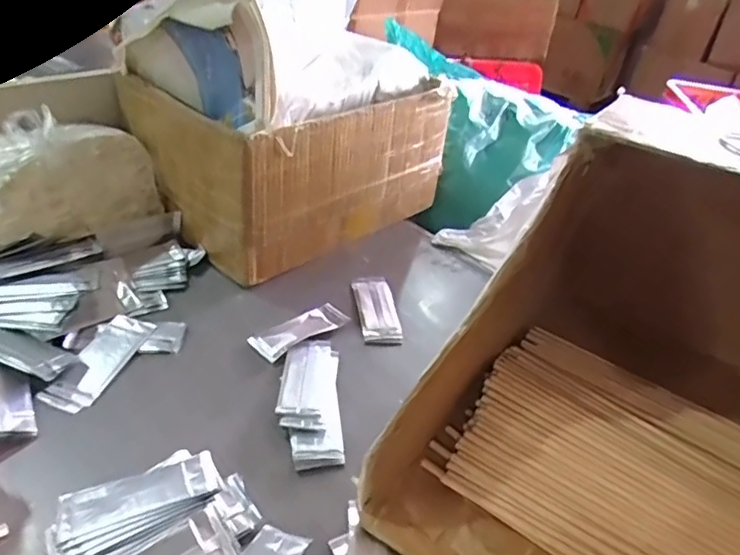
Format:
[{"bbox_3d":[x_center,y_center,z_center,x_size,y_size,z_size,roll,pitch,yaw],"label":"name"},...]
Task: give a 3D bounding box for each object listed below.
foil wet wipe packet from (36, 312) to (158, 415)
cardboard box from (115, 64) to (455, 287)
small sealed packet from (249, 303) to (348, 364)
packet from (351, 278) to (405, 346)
[{"bbox_3d":[-0.292,0.087,0.595,0.053,0.004,0.130,14,37,8],"label":"foil wet wipe packet"},{"bbox_3d":[-0.102,-0.200,0.832,0.407,0.203,0.269,-25,47,-36],"label":"cardboard box"},{"bbox_3d":[-0.086,0.064,0.674,0.120,0.010,0.051,-24,47,-35],"label":"small sealed packet"},{"bbox_3d":[0.009,0.041,0.723,0.050,0.007,0.132,-1,37,-11],"label":"packet"}]

